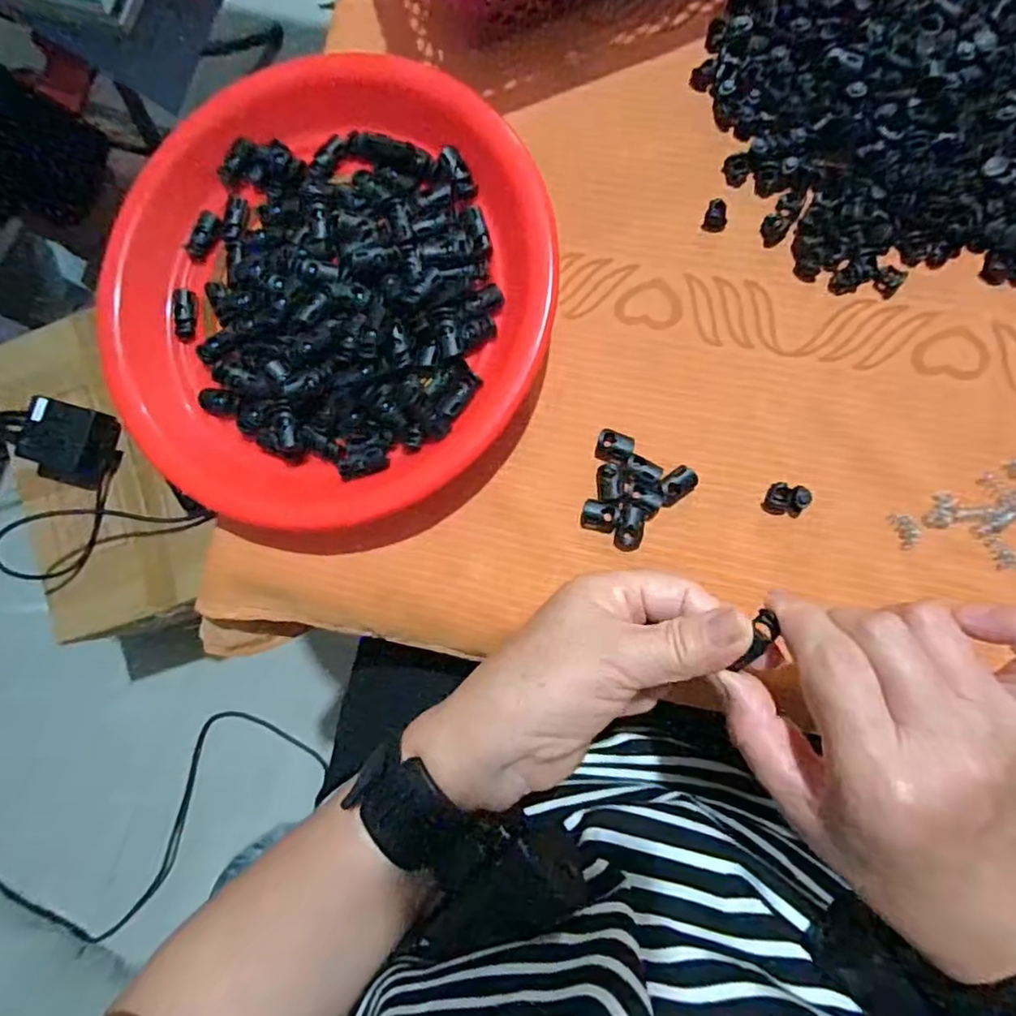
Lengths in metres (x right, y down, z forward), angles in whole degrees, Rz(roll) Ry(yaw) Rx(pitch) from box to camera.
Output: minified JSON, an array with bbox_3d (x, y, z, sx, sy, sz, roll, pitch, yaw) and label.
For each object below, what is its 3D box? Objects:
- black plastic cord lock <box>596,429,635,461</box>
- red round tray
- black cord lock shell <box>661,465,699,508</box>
[{"bbox_3d":[0.058,-0.034,0.341,0.019,0.012,0.016,18,88,9],"label":"black plastic cord lock"},{"bbox_3d":[-0.105,-0.125,0.351,0.245,0.041,0.261,-1,85,8],"label":"red round tray"},{"bbox_3d":[0.091,-0.012,0.336,0.024,0.009,0.014,-39,81,3],"label":"black cord lock shell"}]

